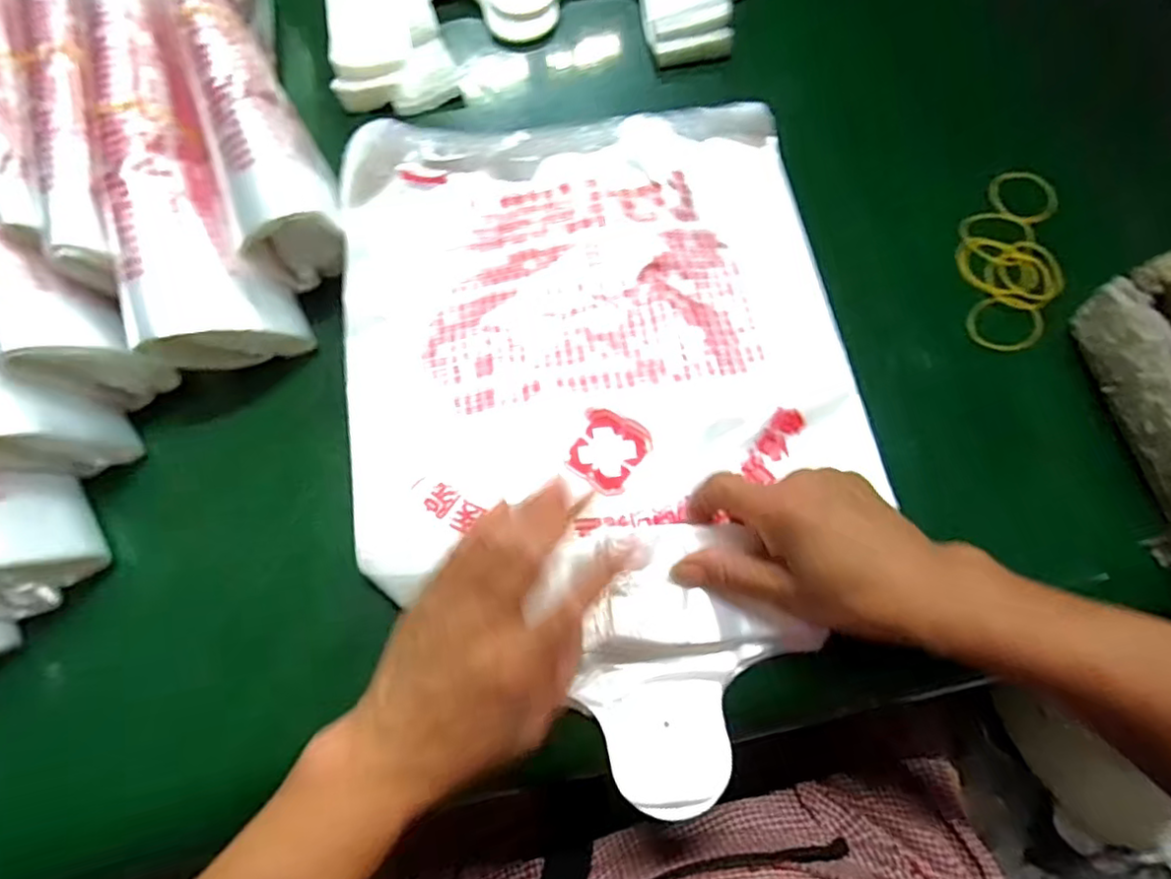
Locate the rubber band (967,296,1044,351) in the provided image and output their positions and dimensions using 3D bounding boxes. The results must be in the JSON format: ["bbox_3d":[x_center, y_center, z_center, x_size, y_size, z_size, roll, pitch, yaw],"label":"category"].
[{"bbox_3d":[0.268,-0.071,0.405,0.045,0.008,0.041,-1,60,1],"label":"rubber band"}]

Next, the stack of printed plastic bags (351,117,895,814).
[{"bbox_3d":[0.011,-0.022,0.369,0.293,0.031,0.394,-8,71,-1],"label":"stack of printed plastic bags"}]

